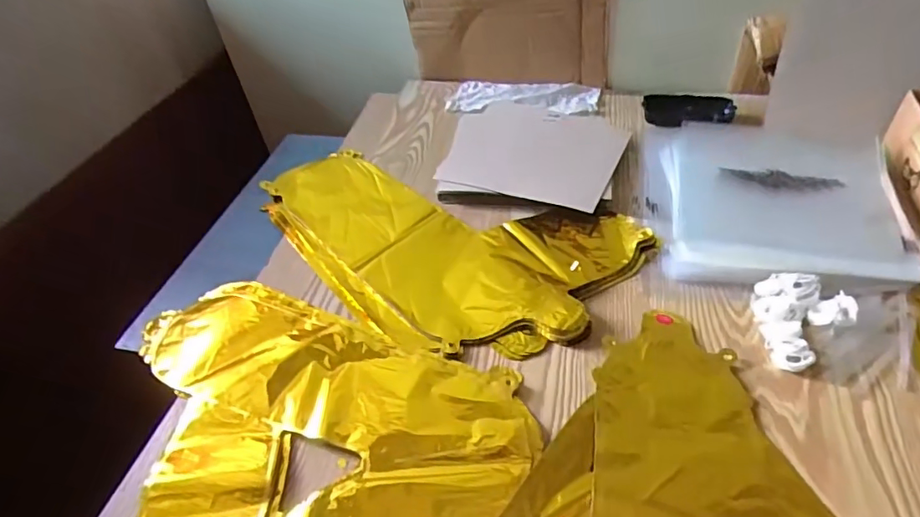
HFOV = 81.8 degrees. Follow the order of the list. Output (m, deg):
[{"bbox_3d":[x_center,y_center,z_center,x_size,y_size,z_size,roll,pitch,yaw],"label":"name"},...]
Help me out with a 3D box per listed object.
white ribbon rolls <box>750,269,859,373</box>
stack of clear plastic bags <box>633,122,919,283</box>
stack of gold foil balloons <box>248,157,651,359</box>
[{"bbox_3d":[0.282,0.048,0.453,0.087,0.019,0.072,-30,48,-22],"label":"white ribbon rolls"},{"bbox_3d":[0.320,-0.076,0.567,0.239,0.023,0.261,4,45,12],"label":"stack of clear plastic bags"},{"bbox_3d":[-0.049,-0.018,0.567,0.428,0.016,0.219,17,49,24],"label":"stack of gold foil balloons"}]

